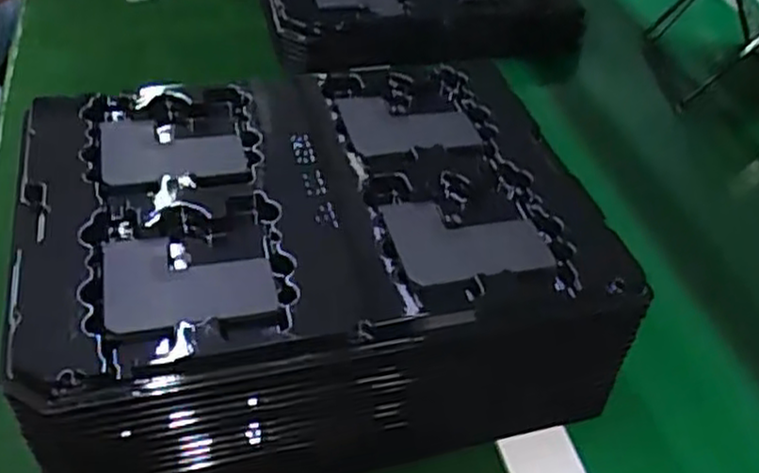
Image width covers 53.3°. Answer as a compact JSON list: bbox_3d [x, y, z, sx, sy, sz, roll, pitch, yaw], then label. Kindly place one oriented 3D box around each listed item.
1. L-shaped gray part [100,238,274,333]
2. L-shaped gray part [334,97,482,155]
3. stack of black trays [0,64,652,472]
[{"bbox_3d":[-0.089,0.019,0.352,0.075,0.006,0.059,-9,45,-12],"label":"L-shaped gray part"},{"bbox_3d":[0.015,-0.071,0.459,0.078,0.012,0.065,-7,45,-10],"label":"L-shaped gray part"},{"bbox_3d":[-0.037,0.018,0.428,0.289,0.116,0.230,-9,45,-12],"label":"stack of black trays"}]

